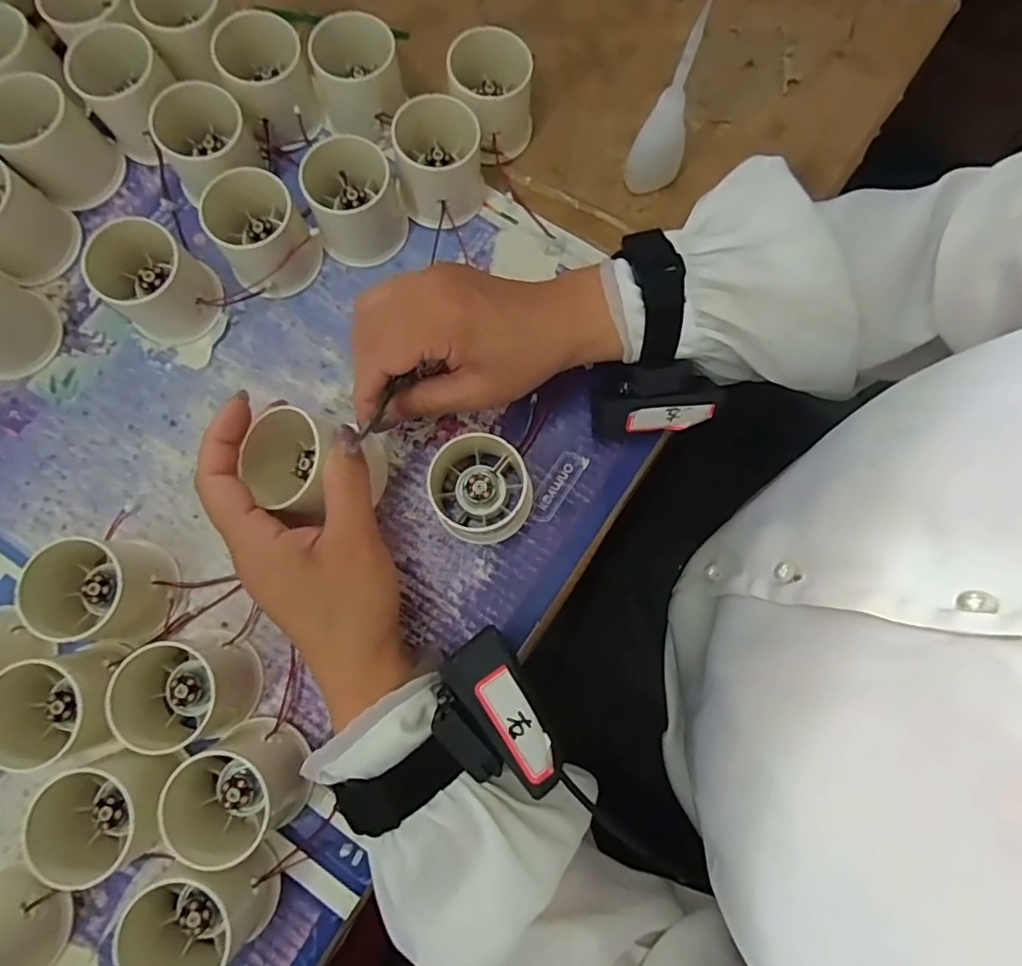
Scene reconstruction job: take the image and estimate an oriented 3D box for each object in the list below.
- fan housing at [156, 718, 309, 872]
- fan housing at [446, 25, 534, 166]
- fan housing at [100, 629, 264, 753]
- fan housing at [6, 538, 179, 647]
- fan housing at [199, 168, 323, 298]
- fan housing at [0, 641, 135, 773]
[{"bbox_3d":[-0.135,0.153,0.290,0.056,0.049,0.053,0,79,-1],"label":"fan housing"},{"bbox_3d":[-0.013,-0.244,0.369,0.052,0.050,0.057,2,79,-1],"label":"fan housing"},{"bbox_3d":[-0.170,0.108,0.301,0.063,0.048,0.054,-19,80,-5],"label":"fan housing"},{"bbox_3d":[-0.215,0.057,0.308,0.057,0.049,0.054,0,79,-1],"label":"fan housing"},{"bbox_3d":[-0.151,-0.152,0.350,0.054,0.046,0.068,-32,82,-7],"label":"fan housing"},{"bbox_3d":[-0.230,0.116,0.299,0.058,0.045,0.055,0,79,-1],"label":"fan housing"}]

